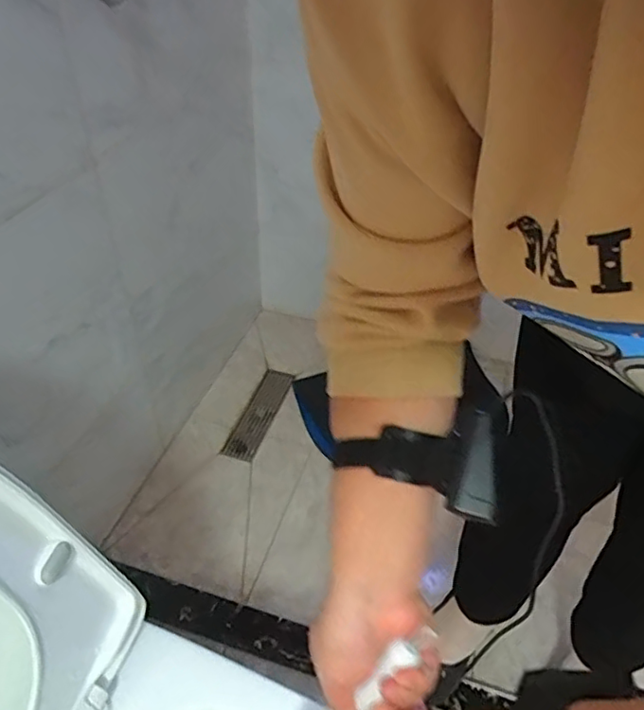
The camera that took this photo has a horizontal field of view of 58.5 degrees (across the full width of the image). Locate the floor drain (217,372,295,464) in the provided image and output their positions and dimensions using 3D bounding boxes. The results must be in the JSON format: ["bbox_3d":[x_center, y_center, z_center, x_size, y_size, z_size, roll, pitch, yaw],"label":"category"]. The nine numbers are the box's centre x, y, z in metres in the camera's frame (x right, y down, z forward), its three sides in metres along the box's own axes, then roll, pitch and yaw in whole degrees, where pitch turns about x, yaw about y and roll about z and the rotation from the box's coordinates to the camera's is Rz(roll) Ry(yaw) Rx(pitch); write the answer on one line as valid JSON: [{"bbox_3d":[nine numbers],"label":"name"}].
[{"bbox_3d":[-0.156,0.141,1.413,0.076,0.010,0.284,13,44,14],"label":"floor drain"}]

